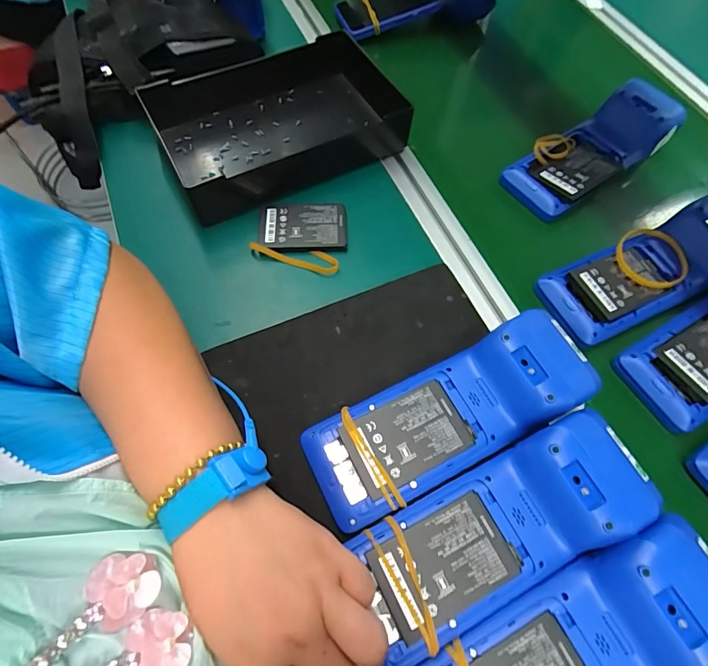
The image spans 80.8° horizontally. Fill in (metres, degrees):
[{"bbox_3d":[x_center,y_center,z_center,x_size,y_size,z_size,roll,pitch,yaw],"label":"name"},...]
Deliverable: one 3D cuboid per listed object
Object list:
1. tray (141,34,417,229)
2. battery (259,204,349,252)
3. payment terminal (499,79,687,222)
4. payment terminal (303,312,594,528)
[{"bbox_3d":[-0.076,-0.239,0.467,0.268,0.052,0.159,-26,68,-14],"label":"tray"},{"bbox_3d":[-0.052,-0.109,0.427,0.088,0.011,0.056,-2,64,-4],"label":"battery"},{"bbox_3d":[0.278,-0.216,0.477,0.227,0.050,0.088,-33,70,-17],"label":"payment terminal"},{"bbox_3d":[0.072,0.062,0.319,0.219,0.054,0.077,-23,68,-13],"label":"payment terminal"}]

